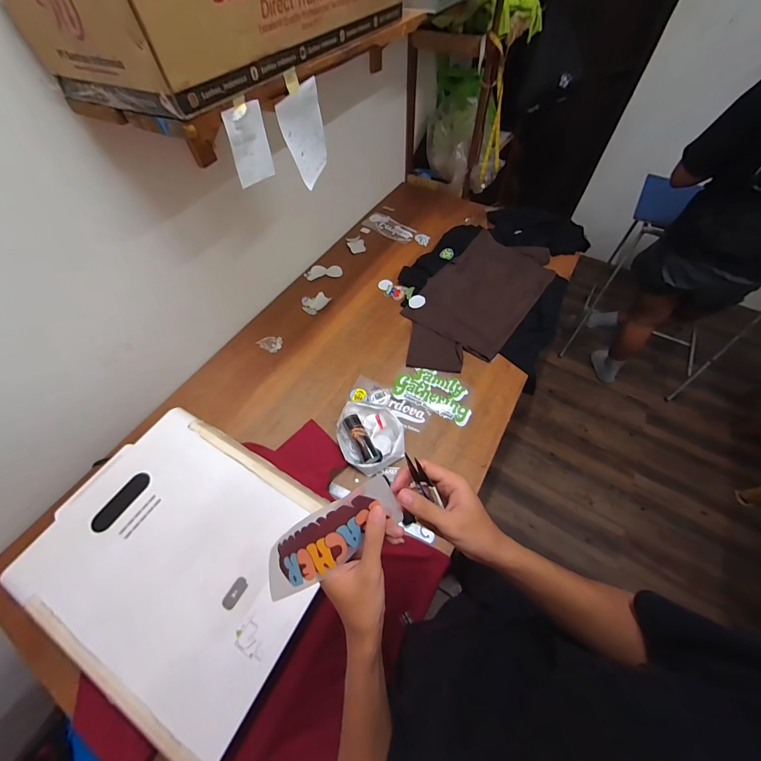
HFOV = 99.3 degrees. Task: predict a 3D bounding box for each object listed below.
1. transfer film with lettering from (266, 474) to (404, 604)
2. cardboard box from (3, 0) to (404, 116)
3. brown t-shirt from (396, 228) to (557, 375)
[{"bbox_3d":[-0.056,0.162,0.335,0.160,0.041,0.057,-38,63,-1],"label":"transfer film with lettering"},{"bbox_3d":[-0.235,-0.667,0.547,0.284,0.147,0.609,26,62,16],"label":"cardboard box"},{"bbox_3d":[0.344,-0.297,1.142,0.334,0.049,0.703,35,65,21],"label":"brown t-shirt"}]

